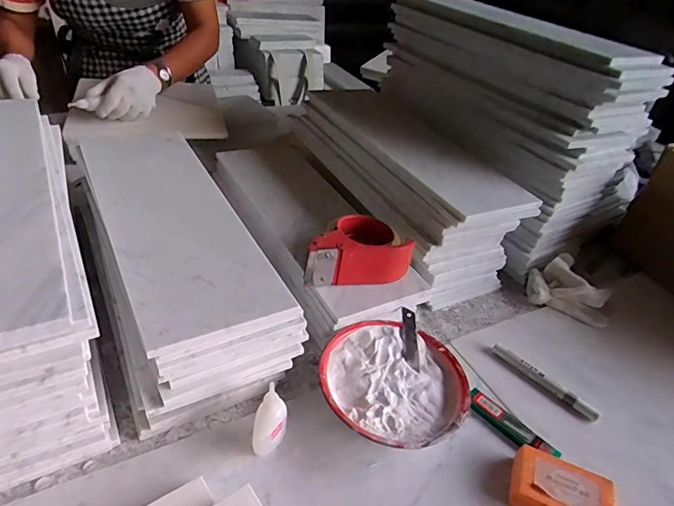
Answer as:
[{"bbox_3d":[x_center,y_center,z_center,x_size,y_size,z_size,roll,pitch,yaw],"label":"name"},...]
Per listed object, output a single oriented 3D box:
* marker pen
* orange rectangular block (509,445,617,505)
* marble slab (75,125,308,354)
[{"bbox_3d":[0.269,0.166,0.587,0.015,0.017,0.141,-27,51,-36],"label":"marker pen"},{"bbox_3d":[0.228,0.242,0.452,0.097,0.031,0.062,20,41,14],"label":"orange rectangular block"},{"bbox_3d":[-0.217,-0.054,0.582,0.152,0.015,0.449,-17,44,-26],"label":"marble slab"}]

